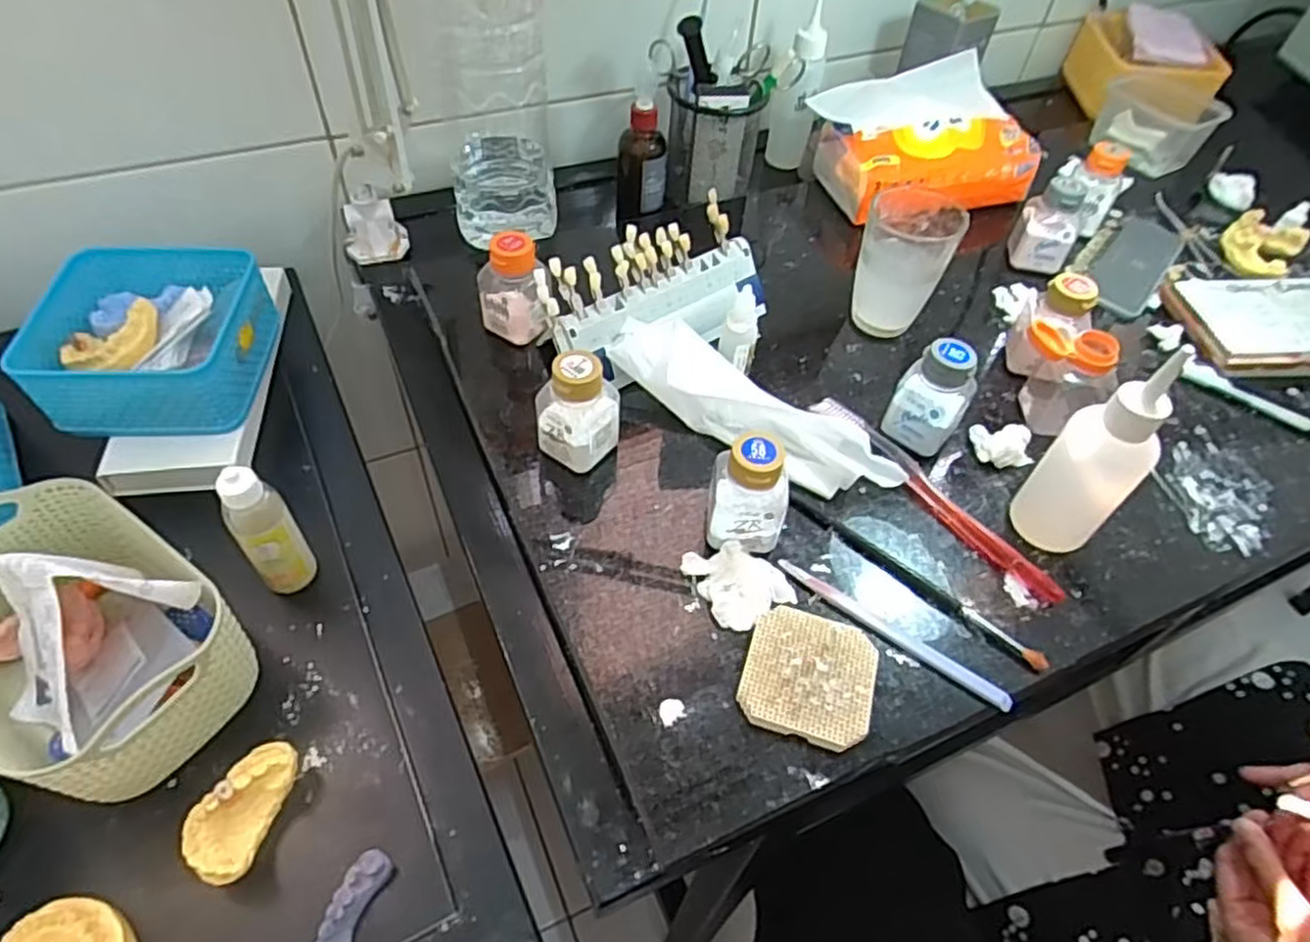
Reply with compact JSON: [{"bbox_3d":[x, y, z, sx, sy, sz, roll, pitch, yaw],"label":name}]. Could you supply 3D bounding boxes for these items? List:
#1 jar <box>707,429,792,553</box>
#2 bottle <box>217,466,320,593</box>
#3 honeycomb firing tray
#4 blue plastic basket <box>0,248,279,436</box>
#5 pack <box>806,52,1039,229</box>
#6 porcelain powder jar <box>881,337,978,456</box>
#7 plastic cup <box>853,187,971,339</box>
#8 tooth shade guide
[{"bbox_3d":[0.054,0.014,0.428,0.045,0.075,0.042,2,53,-3],"label":"jar"},{"bbox_3d":[-0.232,0.038,0.452,0.032,0.100,0.024,-28,59,-24],"label":"bottle"},{"bbox_3d":[0.081,0.107,0.393,0.067,0.015,0.064,16,53,8],"label":"honeycomb firing tray"},{"bbox_3d":[-0.358,-0.099,0.540,0.139,0.056,0.148,0,53,-4],"label":"blue plastic basket"},{"bbox_3d":[0.243,-0.302,0.690,0.174,0.072,0.141,-13,55,-13],"label":"pack"},{"bbox_3d":[0.178,-0.048,0.487,0.043,0.073,0.037,33,58,20],"label":"porcelain powder jar"},{"bbox_3d":[0.183,-0.154,0.560,0.065,0.091,0.059,22,54,12],"label":"plastic cup"},{"bbox_3d":[0.008,-0.120,0.529,0.172,0.078,0.072,-32,61,-25],"label":"tooth shade guide"}]

